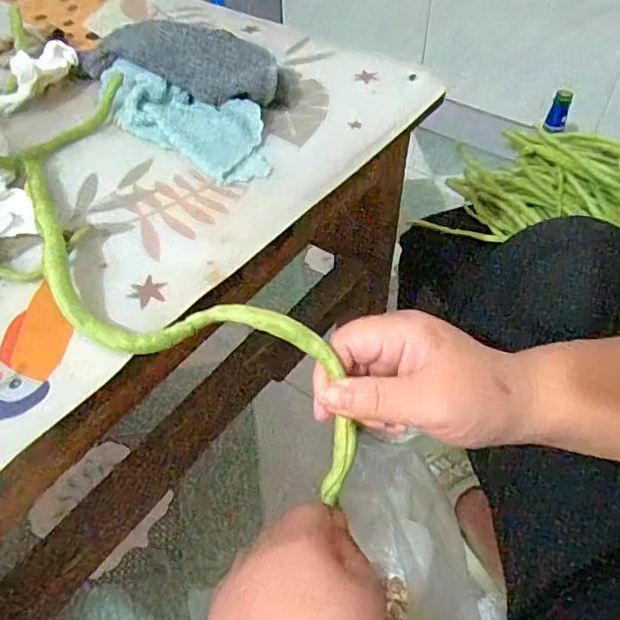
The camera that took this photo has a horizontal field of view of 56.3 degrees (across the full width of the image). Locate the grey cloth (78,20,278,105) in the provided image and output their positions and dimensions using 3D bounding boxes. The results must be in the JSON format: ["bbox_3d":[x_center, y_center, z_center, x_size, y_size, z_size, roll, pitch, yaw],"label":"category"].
[{"bbox_3d":[-0.101,-0.188,0.425,0.165,0.038,0.052,12,49,11],"label":"grey cloth"}]

